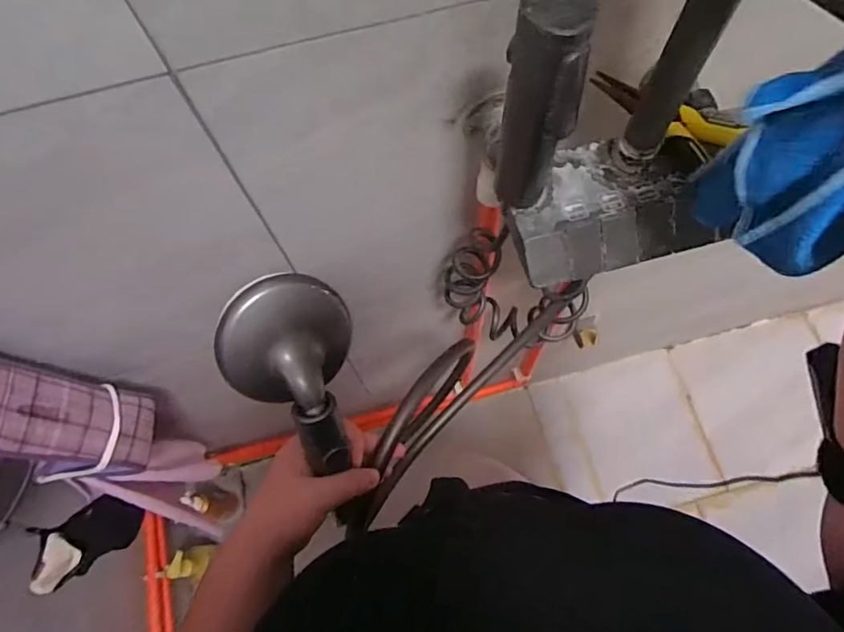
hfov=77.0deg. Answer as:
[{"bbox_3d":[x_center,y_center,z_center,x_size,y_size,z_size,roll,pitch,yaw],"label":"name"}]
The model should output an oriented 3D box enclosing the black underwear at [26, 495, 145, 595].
[{"bbox_3d":[-0.448,0.303,0.712,0.037,0.162,0.115,20,73,8],"label":"black underwear"}]

